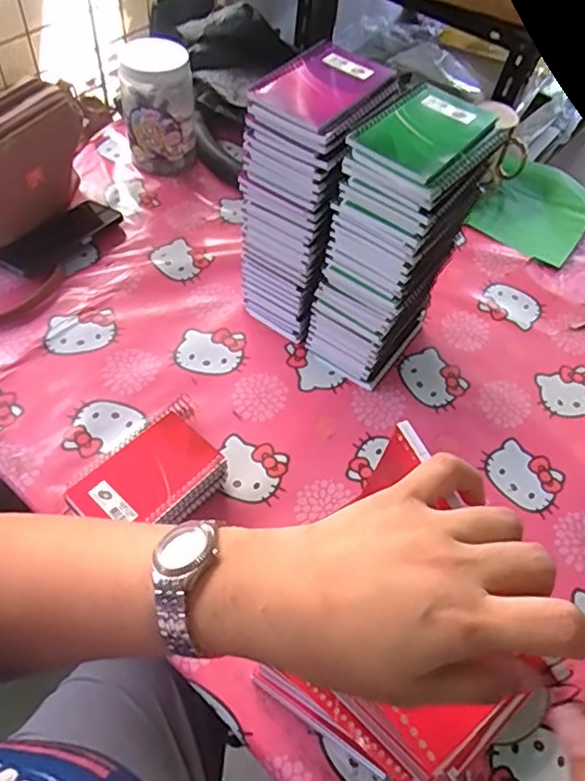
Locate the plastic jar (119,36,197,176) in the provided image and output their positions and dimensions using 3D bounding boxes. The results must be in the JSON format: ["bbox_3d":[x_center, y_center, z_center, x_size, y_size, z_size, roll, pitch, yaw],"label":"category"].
[{"bbox_3d":[-0.198,-0.415,0.873,0.104,0.160,0.084,-7,56,-9],"label":"plastic jar"}]

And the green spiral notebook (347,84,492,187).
[{"bbox_3d":[0.120,-0.235,0.523,0.085,0.015,0.127,35,59,19],"label":"green spiral notebook"}]

